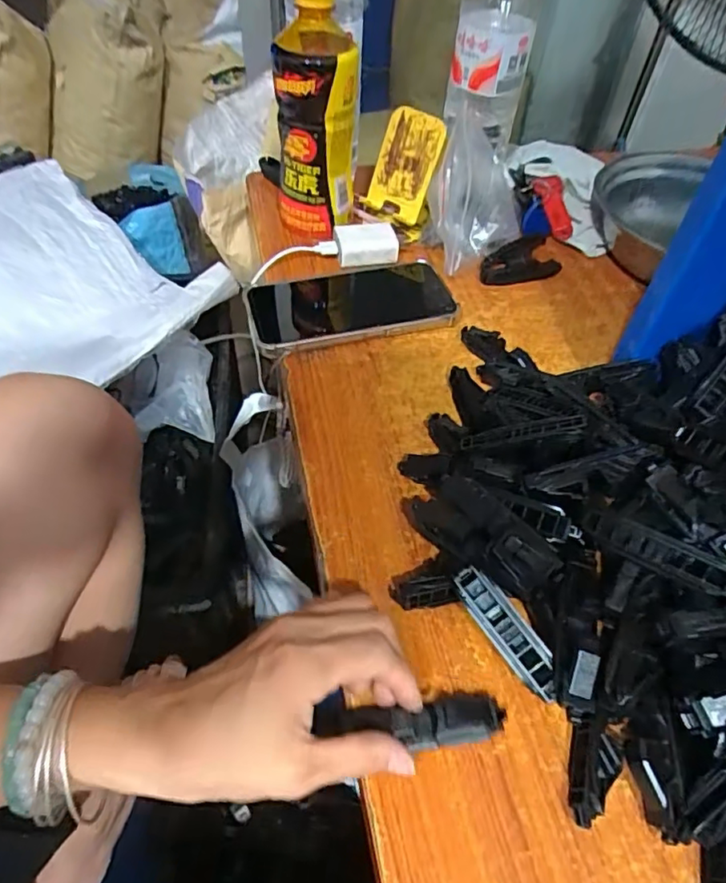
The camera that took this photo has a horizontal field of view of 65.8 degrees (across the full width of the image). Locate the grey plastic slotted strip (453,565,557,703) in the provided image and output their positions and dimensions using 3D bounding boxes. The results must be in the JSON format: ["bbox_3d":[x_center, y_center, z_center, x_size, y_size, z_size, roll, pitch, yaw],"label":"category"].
[{"bbox_3d":[0.073,0.097,0.286,0.015,0.012,0.072,-32,77,-25],"label":"grey plastic slotted strip"}]

